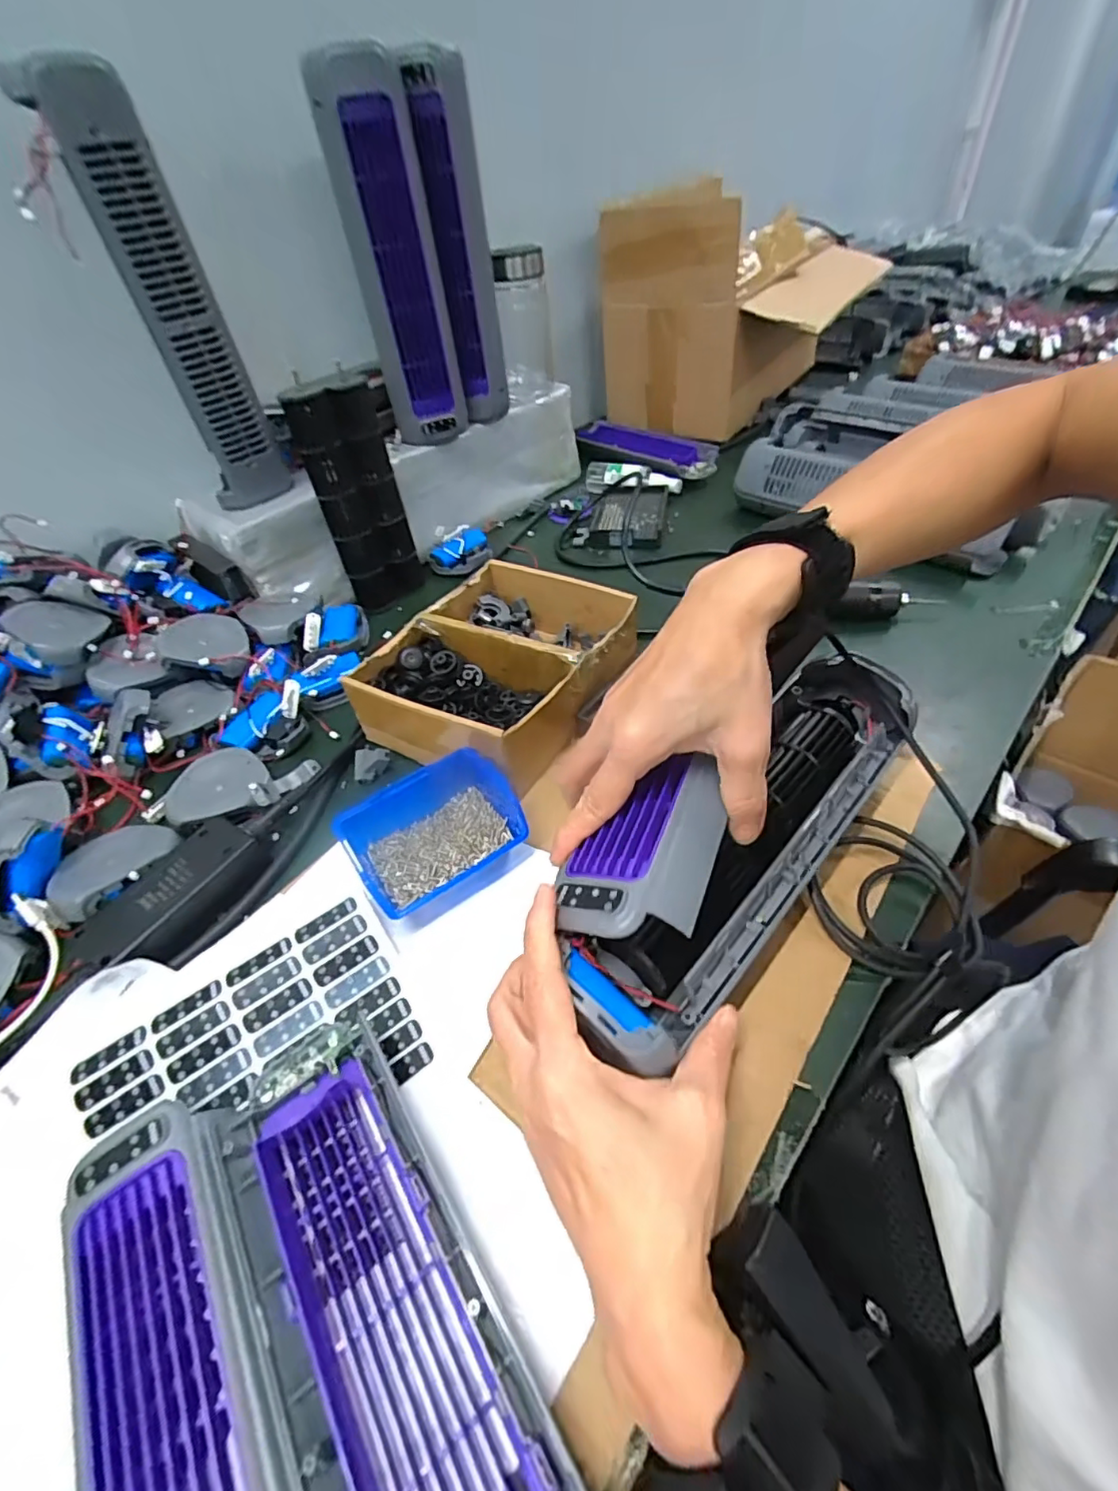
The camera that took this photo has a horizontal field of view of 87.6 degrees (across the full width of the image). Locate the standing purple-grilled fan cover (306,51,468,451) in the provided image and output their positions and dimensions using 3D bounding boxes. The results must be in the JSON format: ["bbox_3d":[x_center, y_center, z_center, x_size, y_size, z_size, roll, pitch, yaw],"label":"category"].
[{"bbox_3d":[-0.165,-0.486,0.607,0.089,0.298,0.049,-11,44,-3],"label":"standing purple-grilled fan cover"}]

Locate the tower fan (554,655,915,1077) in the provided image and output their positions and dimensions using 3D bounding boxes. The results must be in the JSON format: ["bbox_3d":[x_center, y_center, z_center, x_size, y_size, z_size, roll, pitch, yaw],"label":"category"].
[{"bbox_3d":[0.113,0.036,0.332,0.300,0.082,0.085,-34,50,-31],"label":"tower fan"}]

